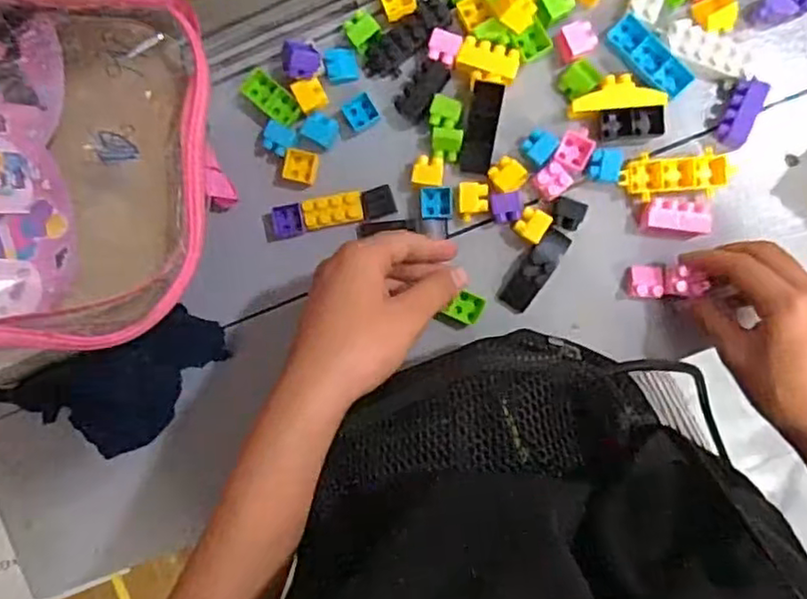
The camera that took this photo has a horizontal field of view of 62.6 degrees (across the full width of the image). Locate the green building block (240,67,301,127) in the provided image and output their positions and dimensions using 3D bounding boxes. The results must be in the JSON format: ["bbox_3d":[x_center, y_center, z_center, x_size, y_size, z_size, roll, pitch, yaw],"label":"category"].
[{"bbox_3d":[-0.089,-0.135,0.443,0.042,0.011,0.020,40,95,1],"label":"green building block"}]

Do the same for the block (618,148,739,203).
[{"bbox_3d":[0.174,-0.080,0.426,0.068,0.013,0.029,-4,93,5],"label":"block"}]

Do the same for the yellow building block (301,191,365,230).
[{"bbox_3d":[-0.047,-0.060,0.443,0.039,0.010,0.021,-11,92,5],"label":"yellow building block"}]

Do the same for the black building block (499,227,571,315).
[{"bbox_3d":[0.088,-0.019,0.438,0.021,0.012,0.059,36,95,2],"label":"black building block"}]

